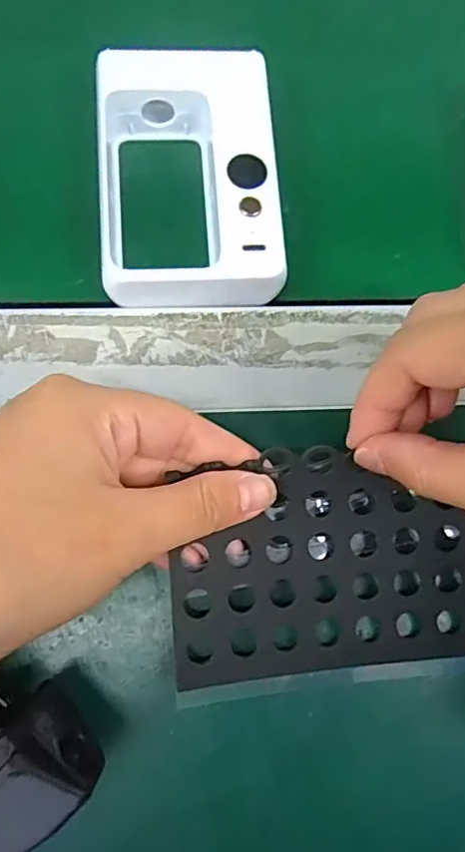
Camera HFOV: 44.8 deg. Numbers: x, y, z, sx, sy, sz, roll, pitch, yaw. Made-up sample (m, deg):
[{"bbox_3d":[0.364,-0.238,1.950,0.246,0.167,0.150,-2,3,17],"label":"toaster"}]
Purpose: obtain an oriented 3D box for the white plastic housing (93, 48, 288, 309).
[{"bbox_3d":[-0.016,-0.089,0.213,0.068,0.032,0.100,-8,72,-5],"label":"white plastic housing"}]

